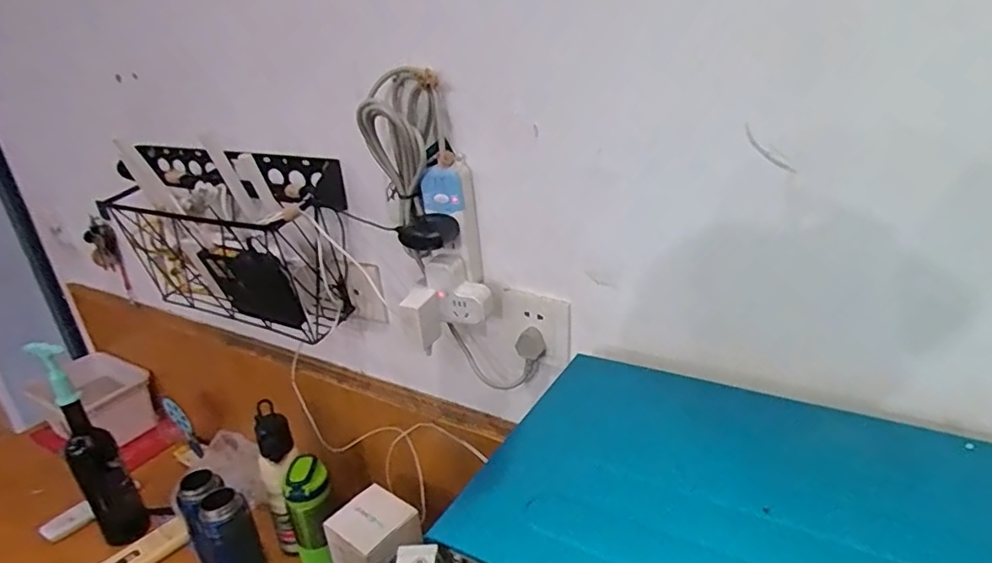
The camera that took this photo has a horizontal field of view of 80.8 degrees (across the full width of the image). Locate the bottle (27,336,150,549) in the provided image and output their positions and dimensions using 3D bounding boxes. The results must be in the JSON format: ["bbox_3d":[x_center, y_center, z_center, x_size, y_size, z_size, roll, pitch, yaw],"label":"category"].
[{"bbox_3d":[-0.685,0.287,0.990,0.081,0.403,0.069,17,32,40],"label":"bottle"}]

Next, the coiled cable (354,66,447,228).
[{"bbox_3d":[-0.099,-0.151,0.653,0.095,0.153,0.059,-6,24,-1],"label":"coiled cable"}]

